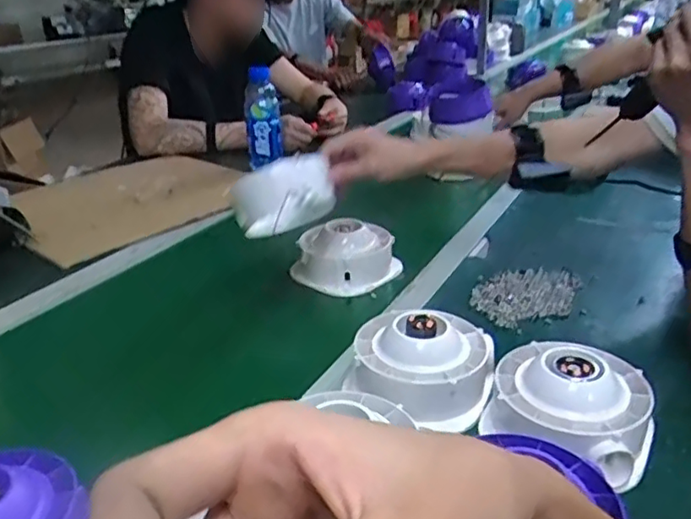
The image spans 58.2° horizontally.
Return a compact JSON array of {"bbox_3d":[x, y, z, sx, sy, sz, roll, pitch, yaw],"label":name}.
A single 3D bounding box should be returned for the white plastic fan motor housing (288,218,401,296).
[{"bbox_3d":[0.003,-0.006,0.870,0.154,0.074,0.104,-7,26,-13],"label":"white plastic fan motor housing"}]

